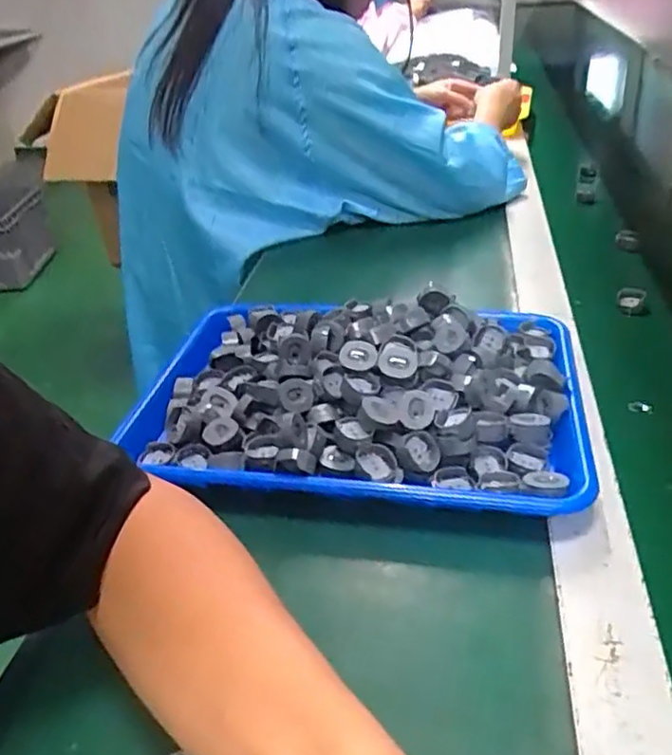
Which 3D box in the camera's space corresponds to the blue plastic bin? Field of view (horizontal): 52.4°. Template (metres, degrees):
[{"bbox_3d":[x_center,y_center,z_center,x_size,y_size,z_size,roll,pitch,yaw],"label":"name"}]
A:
[{"bbox_3d":[0.022,0.001,0.528,0.323,0.048,0.243,5,34,13],"label":"blue plastic bin"}]

